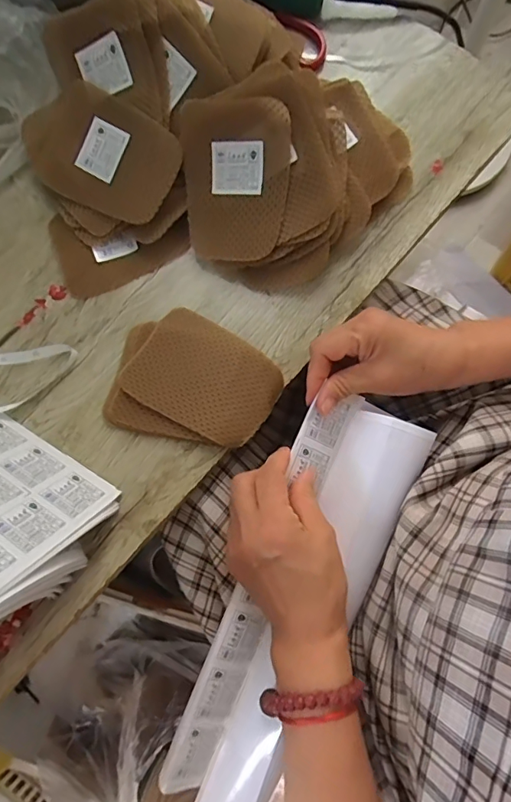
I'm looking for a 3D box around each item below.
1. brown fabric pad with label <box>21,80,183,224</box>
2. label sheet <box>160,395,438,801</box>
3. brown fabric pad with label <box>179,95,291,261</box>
[{"bbox_3d":[-0.143,-0.224,0.417,0.154,0.007,0.093,31,100,9],"label":"brown fabric pad with label"},{"bbox_3d":[0.028,0.160,0.354,0.099,0.041,0.330,26,87,7],"label":"label sheet"},{"bbox_3d":[-0.019,-0.184,0.391,0.091,0.012,0.120,6,108,15],"label":"brown fabric pad with label"}]

